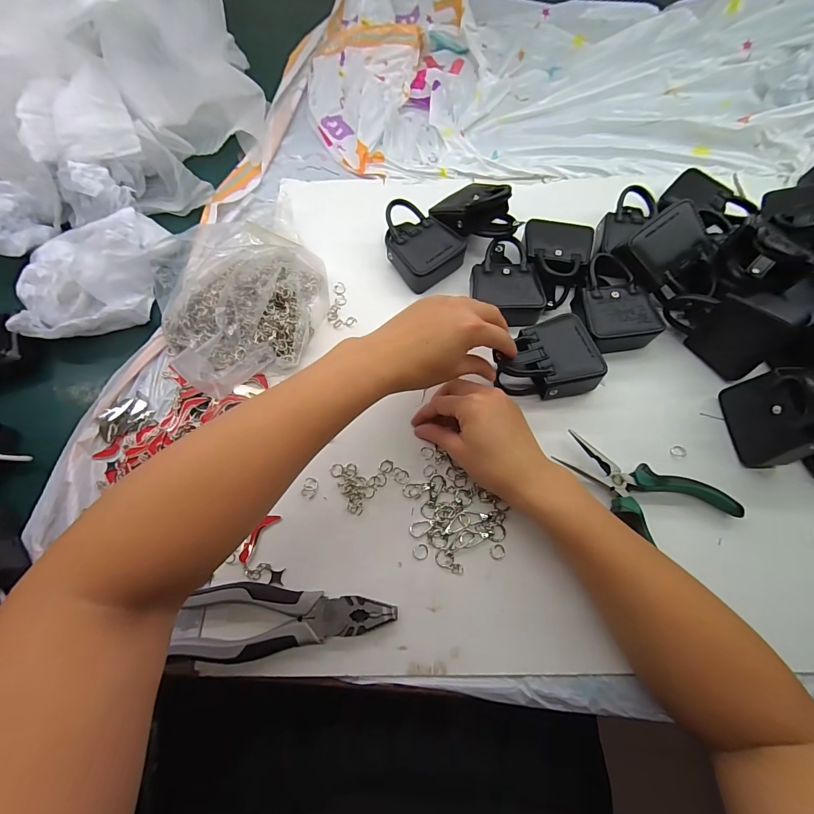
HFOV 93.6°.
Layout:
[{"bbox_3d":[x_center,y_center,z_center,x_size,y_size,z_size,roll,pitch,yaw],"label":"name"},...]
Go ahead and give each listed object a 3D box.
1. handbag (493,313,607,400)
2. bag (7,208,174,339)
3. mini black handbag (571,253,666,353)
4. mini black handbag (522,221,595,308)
[{"bbox_3d":[0.134,-0.046,0.383,0.099,0.044,0.075,-13,69,-5],"label":"handbag"},{"bbox_3d":[-0.344,-0.146,0.419,0.138,0.058,0.144,-12,68,-4],"label":"bag"},{"bbox_3d":[0.220,-0.110,0.405,0.076,0.036,0.099,-2,68,-1],"label":"mini black handbag"},{"bbox_3d":[0.166,-0.165,0.430,0.078,0.041,0.101,9,69,4],"label":"mini black handbag"}]

